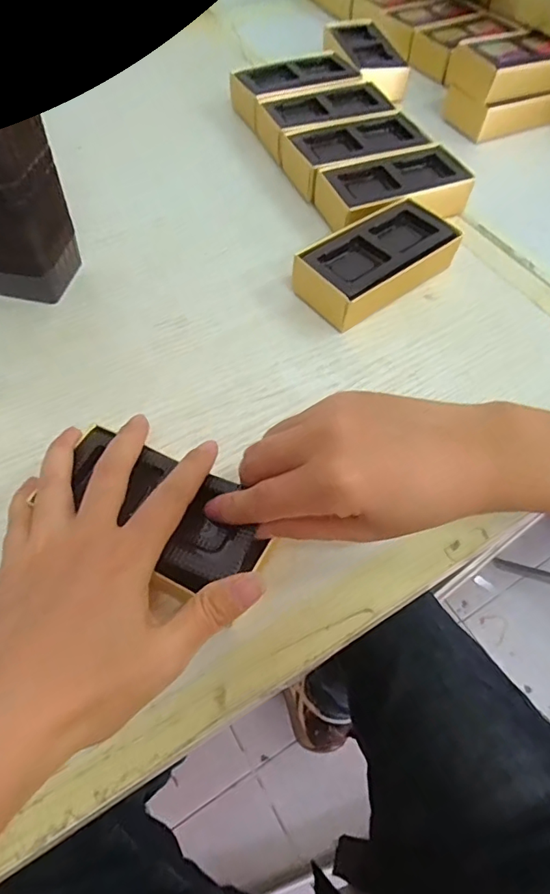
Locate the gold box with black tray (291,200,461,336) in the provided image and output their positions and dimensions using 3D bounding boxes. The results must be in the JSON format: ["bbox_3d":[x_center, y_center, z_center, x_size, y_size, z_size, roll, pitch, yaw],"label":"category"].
[{"bbox_3d":[0.074,-0.131,0.376,0.116,0.036,0.061,-36,66,-22],"label":"gold box with black tray"}]

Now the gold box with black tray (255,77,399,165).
[{"bbox_3d":[0.044,-0.300,0.479,0.118,0.034,0.055,-24,62,-16],"label":"gold box with black tray"}]

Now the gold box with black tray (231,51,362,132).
[{"bbox_3d":[0.014,-0.345,0.506,0.124,0.037,0.071,-27,63,-18],"label":"gold box with black tray"}]

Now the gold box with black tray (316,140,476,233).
[{"bbox_3d":[0.096,-0.207,0.424,0.115,0.033,0.059,-22,61,-15],"label":"gold box with black tray"}]

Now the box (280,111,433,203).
[{"bbox_3d":[0.071,-0.254,0.448,0.117,0.030,0.060,-19,61,-13],"label":"box"}]

